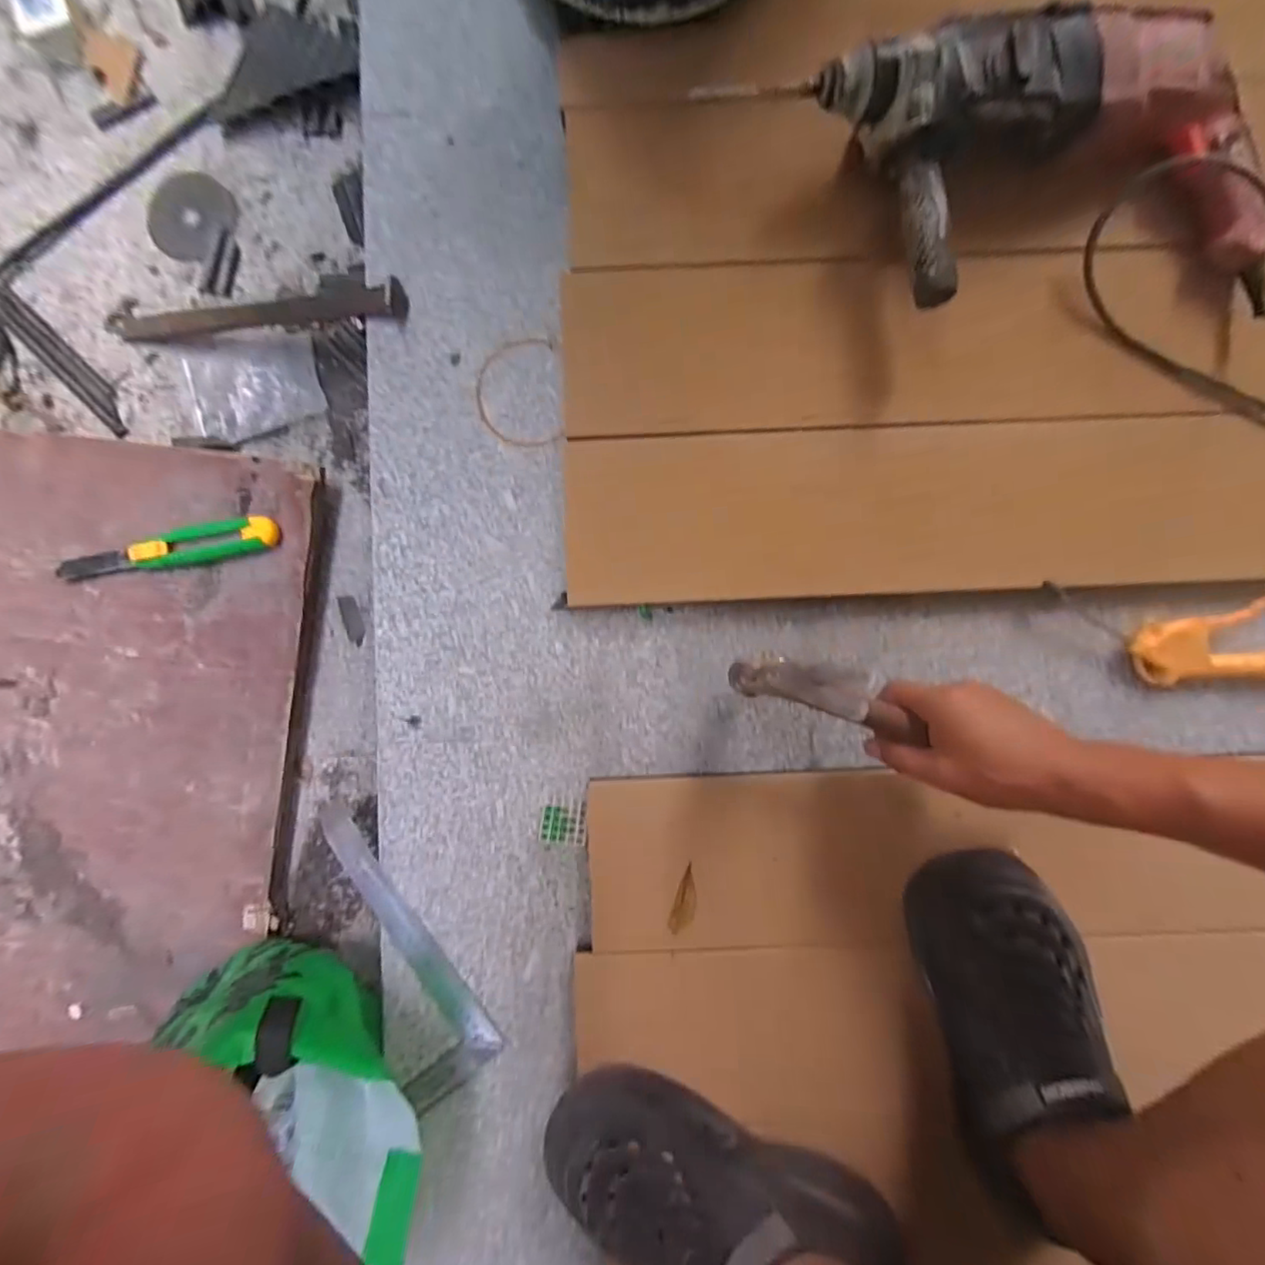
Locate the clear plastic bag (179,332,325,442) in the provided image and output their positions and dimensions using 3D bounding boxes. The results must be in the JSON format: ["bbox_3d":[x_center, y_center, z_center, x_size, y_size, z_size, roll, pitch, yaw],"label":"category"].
[{"bbox_3d":[-0.400,-0.263,0.614,0.137,0.014,0.107,-12,88,1],"label":"clear plastic bag"}]

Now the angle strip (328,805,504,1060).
[{"bbox_3d":[-0.205,0.268,0.523,0.031,0.007,0.263,-37,87,0],"label":"angle strip"}]

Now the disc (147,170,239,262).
[{"bbox_3d":[-0.475,-0.447,0.621,0.086,0.004,0.090,0,92,-1],"label":"disc"}]

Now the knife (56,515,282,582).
[{"bbox_3d":[-0.454,-0.078,0.565,0.217,0.025,0.034,-12,88,1],"label":"knife"}]

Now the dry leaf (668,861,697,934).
[{"bbox_3d":[0.047,0.231,0.500,0.020,0.007,0.058,17,89,2],"label":"dry leaf"}]

